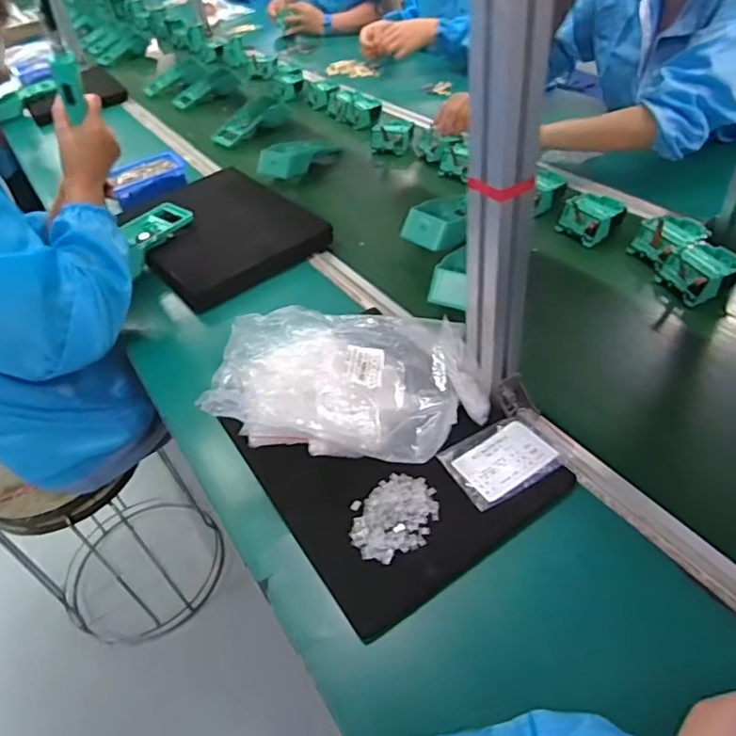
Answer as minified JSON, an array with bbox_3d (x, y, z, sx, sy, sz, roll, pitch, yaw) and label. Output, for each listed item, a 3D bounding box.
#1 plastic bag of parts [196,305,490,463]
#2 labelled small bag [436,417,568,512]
[{"bbox_3d":[-0.018,0.013,0.624,0.279,0.074,0.226,-4,43,3],"label":"plastic bag of parts"},{"bbox_3d":[0.135,0.090,0.575,0.106,0.011,0.079,-22,45,-16],"label":"labelled small bag"}]

